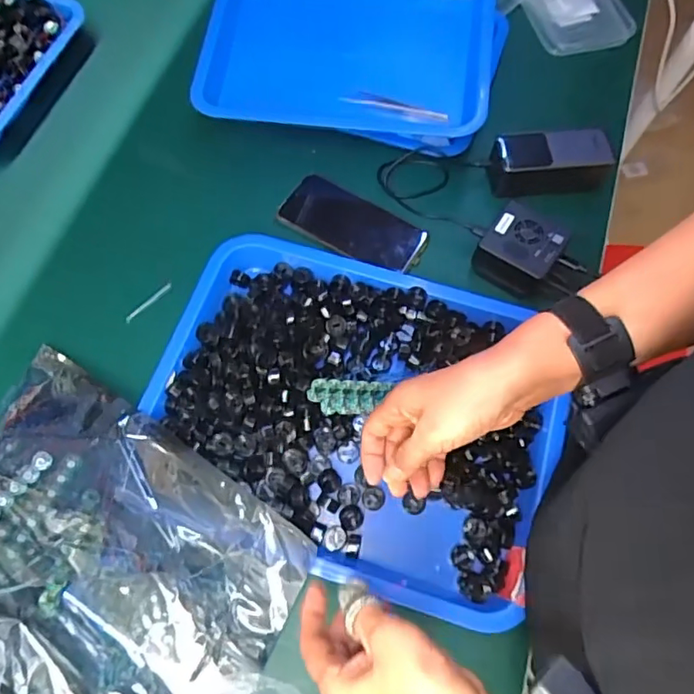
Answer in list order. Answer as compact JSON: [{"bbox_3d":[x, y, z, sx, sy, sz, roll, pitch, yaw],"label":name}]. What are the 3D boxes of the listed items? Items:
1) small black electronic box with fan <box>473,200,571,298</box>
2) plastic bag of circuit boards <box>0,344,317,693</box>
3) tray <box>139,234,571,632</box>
[{"bbox_3d":[0.184,-0.103,0.593,0.072,0.050,0.070,35,71,12],"label":"small black electronic box with fan"},{"bbox_3d":[-0.209,0.159,0.456,0.331,0.053,0.214,30,70,11],"label":"plastic bag of circuit boards"},{"bbox_3d":[0.000,0.053,0.527,0.370,0.042,0.299,16,68,5],"label":"tray"}]

